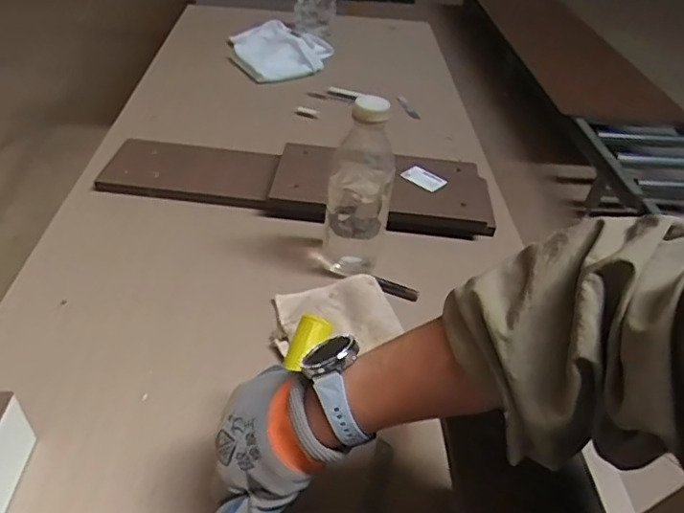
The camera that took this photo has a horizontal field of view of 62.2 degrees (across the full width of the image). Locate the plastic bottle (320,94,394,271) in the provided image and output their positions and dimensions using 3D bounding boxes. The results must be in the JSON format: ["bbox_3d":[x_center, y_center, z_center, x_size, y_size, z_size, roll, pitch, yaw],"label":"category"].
[{"bbox_3d":[0.018,-0.080,0.667,0.078,0.218,0.074,6,39,1],"label":"plastic bottle"}]

